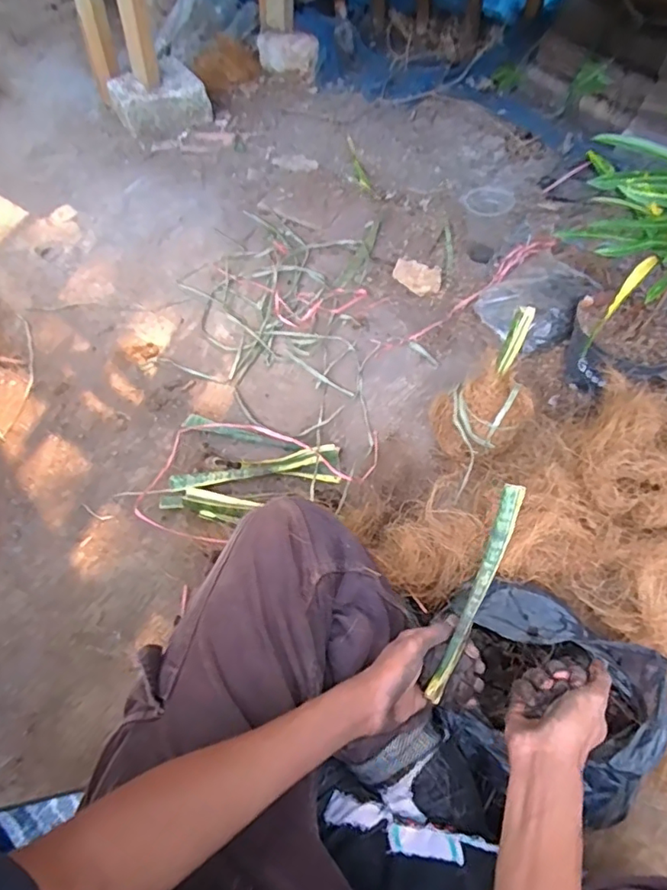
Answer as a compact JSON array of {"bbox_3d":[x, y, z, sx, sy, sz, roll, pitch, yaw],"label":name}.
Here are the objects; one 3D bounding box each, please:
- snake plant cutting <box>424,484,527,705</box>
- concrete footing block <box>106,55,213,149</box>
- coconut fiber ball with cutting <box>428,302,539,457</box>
[{"bbox_3d":[0.139,0.146,0.538,0.021,0.005,0.223,22,93,14],"label":"snake plant cutting"},{"bbox_3d":[-0.435,-0.851,1.358,0.211,0.099,0.222,-27,62,-15],"label":"concrete footing block"},{"bbox_3d":[0.219,-0.075,0.778,0.123,0.186,0.108,-21,60,-14],"label":"coconut fiber ball with cutting"}]

